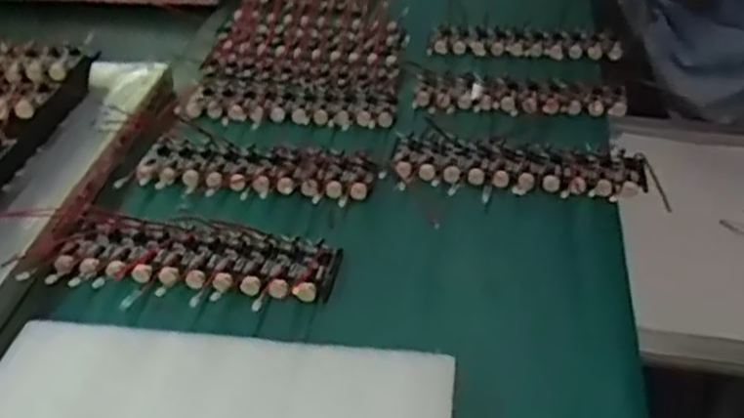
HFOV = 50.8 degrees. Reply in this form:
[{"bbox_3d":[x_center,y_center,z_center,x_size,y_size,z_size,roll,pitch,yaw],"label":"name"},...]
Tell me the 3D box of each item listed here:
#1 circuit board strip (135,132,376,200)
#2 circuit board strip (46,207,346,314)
[{"bbox_3d":[-0.077,-0.027,0.511,0.154,0.008,0.058,4,37,10],"label":"circuit board strip"},{"bbox_3d":[-0.100,0.029,0.442,0.158,0.014,0.065,3,37,9],"label":"circuit board strip"}]

